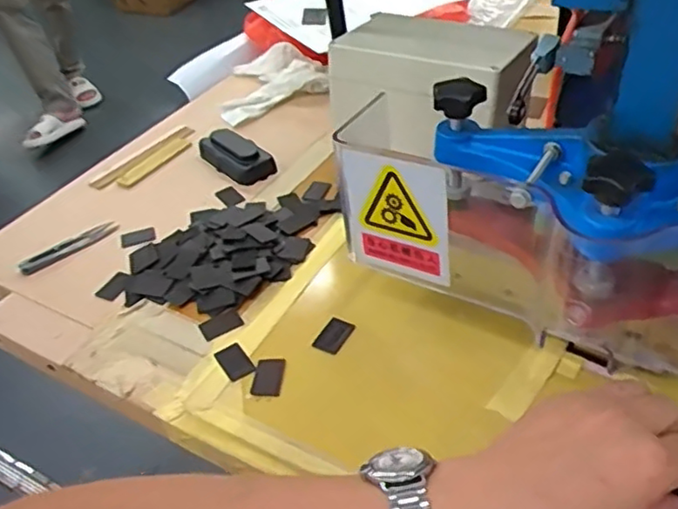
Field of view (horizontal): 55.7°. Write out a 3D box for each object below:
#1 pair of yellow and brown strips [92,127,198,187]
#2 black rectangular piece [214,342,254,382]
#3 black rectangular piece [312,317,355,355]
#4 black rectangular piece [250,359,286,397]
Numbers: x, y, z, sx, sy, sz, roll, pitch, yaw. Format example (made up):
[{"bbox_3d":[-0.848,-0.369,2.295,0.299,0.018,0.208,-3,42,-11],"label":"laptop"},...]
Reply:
[{"bbox_3d":[-0.230,-0.116,0.779,0.046,0.009,0.140,23,48,32],"label":"pair of yellow and brown strips"},{"bbox_3d":[-0.083,0.085,0.510,0.022,0.004,0.039,-27,43,-22],"label":"black rectangular piece"},{"bbox_3d":[-0.004,0.066,0.525,0.022,0.005,0.034,19,46,28],"label":"black rectangular piece"},{"bbox_3d":[-0.054,0.096,0.498,0.023,0.004,0.034,-2,40,7],"label":"black rectangular piece"}]

